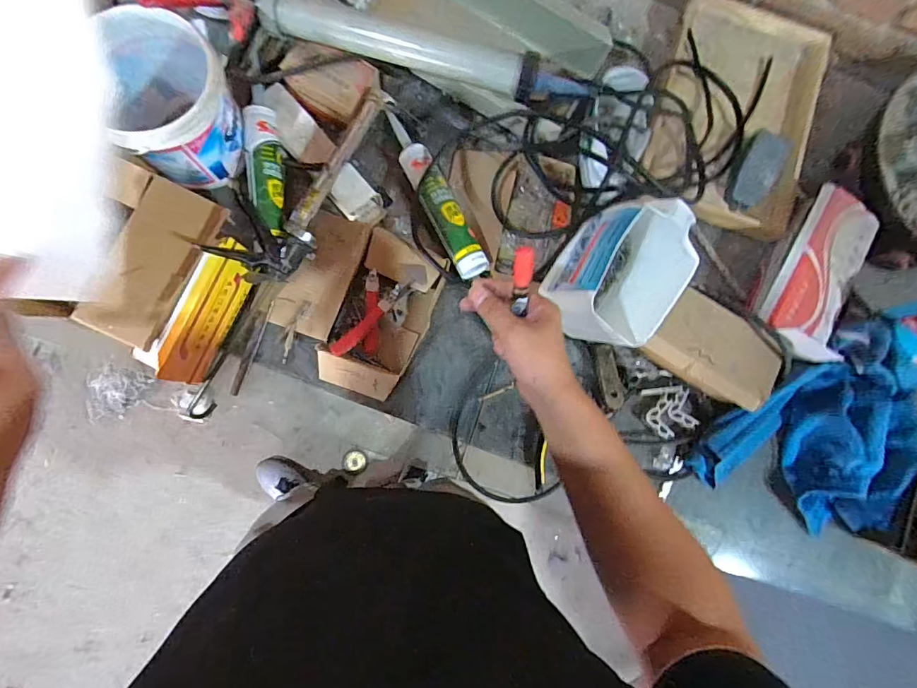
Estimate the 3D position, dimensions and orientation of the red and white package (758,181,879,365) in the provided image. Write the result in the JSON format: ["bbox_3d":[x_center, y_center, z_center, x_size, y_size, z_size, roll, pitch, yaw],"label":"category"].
[{"bbox_3d":[0.547,-0.104,0.680,0.109,0.037,0.256,29,80,0],"label":"red and white package"}]

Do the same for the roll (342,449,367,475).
[{"bbox_3d":[-0.321,0.364,1.406,0.074,0.025,0.077,1,81,-5],"label":"roll"}]

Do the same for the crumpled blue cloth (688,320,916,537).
[{"bbox_3d":[0.550,0.157,0.680,0.306,0.126,0.273,-43,87,-9],"label":"crumpled blue cloth"}]

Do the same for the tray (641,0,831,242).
[{"bbox_3d":[0.450,-0.380,0.748,0.261,0.078,0.377,21,80,-1],"label":"tray"}]

